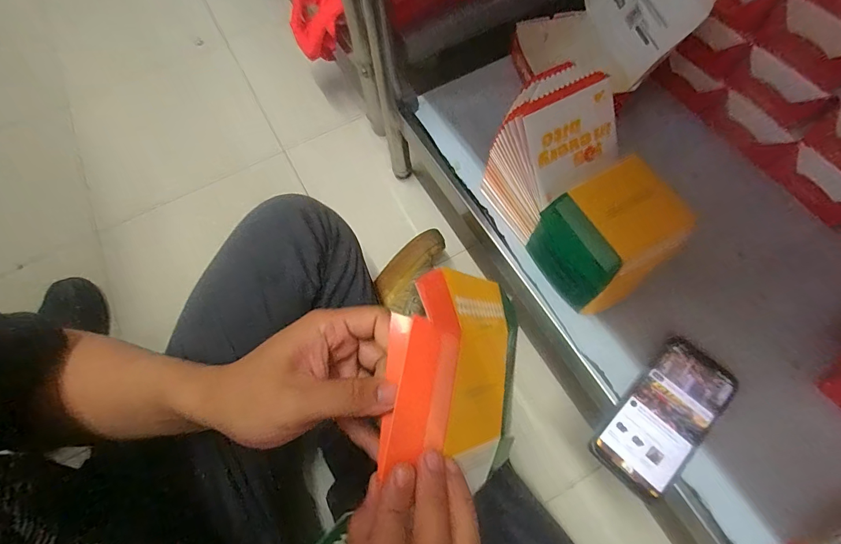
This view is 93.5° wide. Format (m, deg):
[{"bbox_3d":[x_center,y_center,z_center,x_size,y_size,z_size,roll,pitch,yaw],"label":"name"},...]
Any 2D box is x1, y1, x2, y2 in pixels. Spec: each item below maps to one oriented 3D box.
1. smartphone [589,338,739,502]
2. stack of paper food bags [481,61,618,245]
[{"bbox_3d":[0.264,0.153,0.425,0.168,0.007,0.079,-42,70,-13],"label":"smartphone"},{"bbox_3d":[0.147,-0.141,0.461,0.104,0.167,0.119,-32,68,-11],"label":"stack of paper food bags"}]

